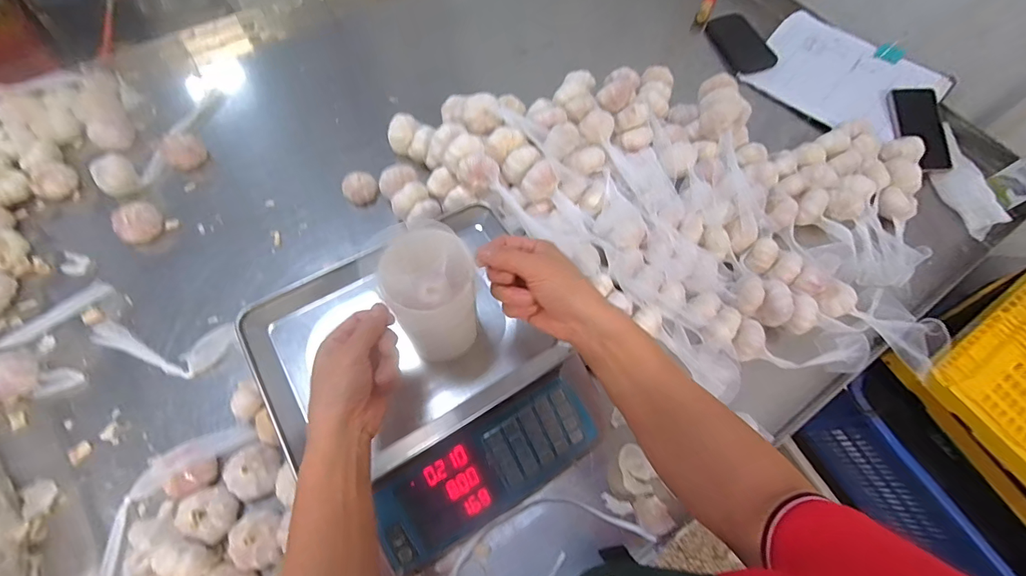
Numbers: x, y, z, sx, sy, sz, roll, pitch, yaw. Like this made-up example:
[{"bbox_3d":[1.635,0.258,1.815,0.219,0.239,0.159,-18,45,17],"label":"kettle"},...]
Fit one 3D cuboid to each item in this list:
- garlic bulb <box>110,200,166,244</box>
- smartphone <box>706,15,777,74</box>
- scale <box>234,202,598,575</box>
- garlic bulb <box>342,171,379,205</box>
[{"bbox_3d":[-0.546,-0.095,0.633,0.056,0.038,0.063,32,69,10],"label":"garlic bulb"},{"bbox_3d":[0.461,-0.494,0.878,0.085,0.017,0.145,-27,76,8],"label":"smartphone"},{"bbox_3d":[-0.096,0.112,0.518,0.309,0.117,0.328,-30,72,-15],"label":"scale"},{"bbox_3d":[-0.243,-0.159,0.685,0.054,0.038,0.045,-20,69,-11],"label":"garlic bulb"}]

